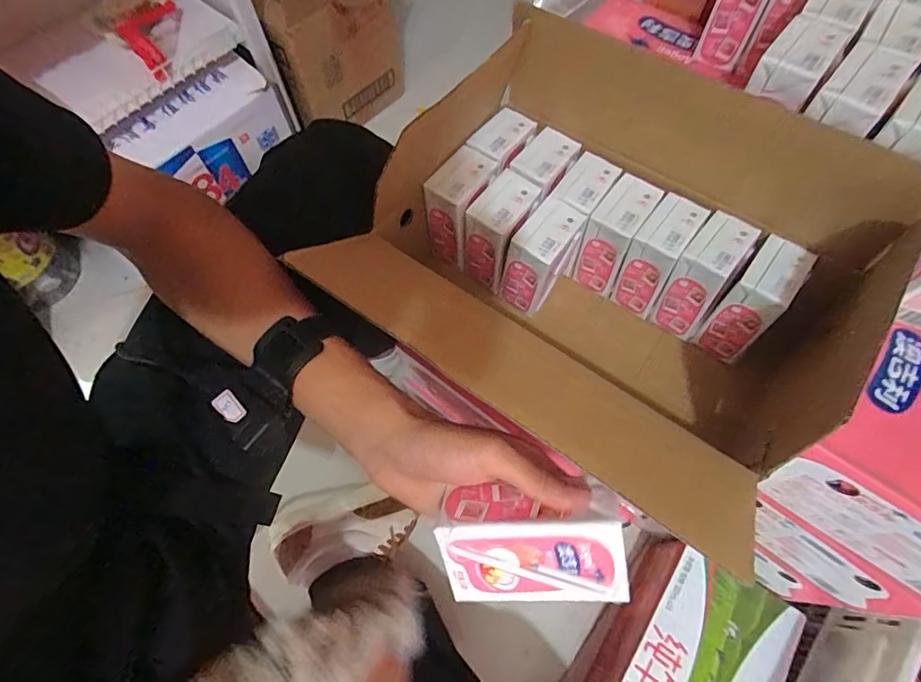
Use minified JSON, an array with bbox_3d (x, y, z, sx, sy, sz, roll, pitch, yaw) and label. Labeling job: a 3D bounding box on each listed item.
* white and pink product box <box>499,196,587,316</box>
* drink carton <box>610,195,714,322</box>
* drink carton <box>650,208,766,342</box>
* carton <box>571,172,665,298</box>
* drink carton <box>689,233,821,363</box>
[{"bbox_3d":[0.077,-0.079,0.475,0.042,0.100,0.068,37,70,17],"label":"white and pink product box"},{"bbox_3d":[0.187,-0.081,0.477,0.044,0.101,0.066,31,69,15],"label":"drink carton"},{"bbox_3d":[0.224,-0.061,0.462,0.046,0.103,0.070,32,69,15],"label":"drink carton"},{"bbox_3d":[0.152,-0.104,0.489,0.043,0.098,0.067,32,69,15],"label":"carton"},{"bbox_3d":[0.262,-0.036,0.446,0.046,0.101,0.068,37,70,17],"label":"drink carton"}]

